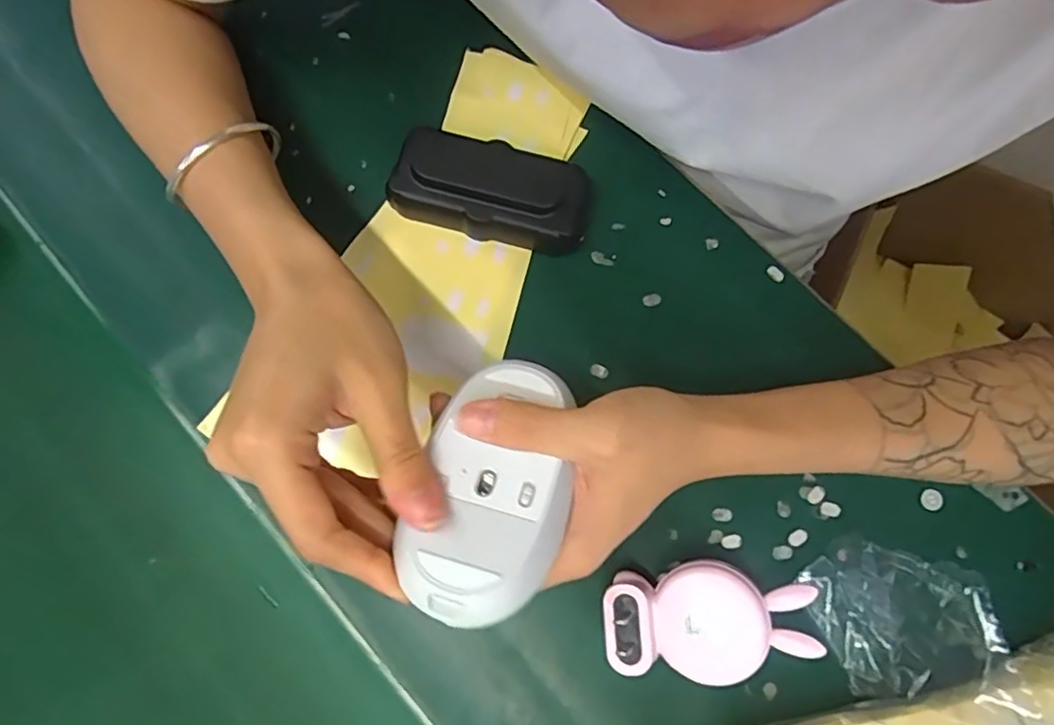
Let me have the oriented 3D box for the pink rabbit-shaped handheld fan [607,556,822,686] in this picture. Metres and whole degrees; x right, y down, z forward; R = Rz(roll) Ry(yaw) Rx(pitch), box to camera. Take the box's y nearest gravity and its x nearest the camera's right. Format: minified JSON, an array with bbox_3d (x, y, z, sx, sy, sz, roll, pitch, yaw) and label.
[{"bbox_3d":[0.082,0.119,0.290,0.092,0.033,0.049,-1,78,1],"label":"pink rabbit-shaped handheld fan"}]

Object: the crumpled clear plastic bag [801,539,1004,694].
[{"bbox_3d":[0.166,0.116,0.281,0.057,0.052,0.069,-11,78,-1],"label":"crumpled clear plastic bag"}]

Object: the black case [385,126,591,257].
[{"bbox_3d":[-0.020,-0.094,0.343,0.106,0.024,0.049,11,79,4],"label":"black case"}]

